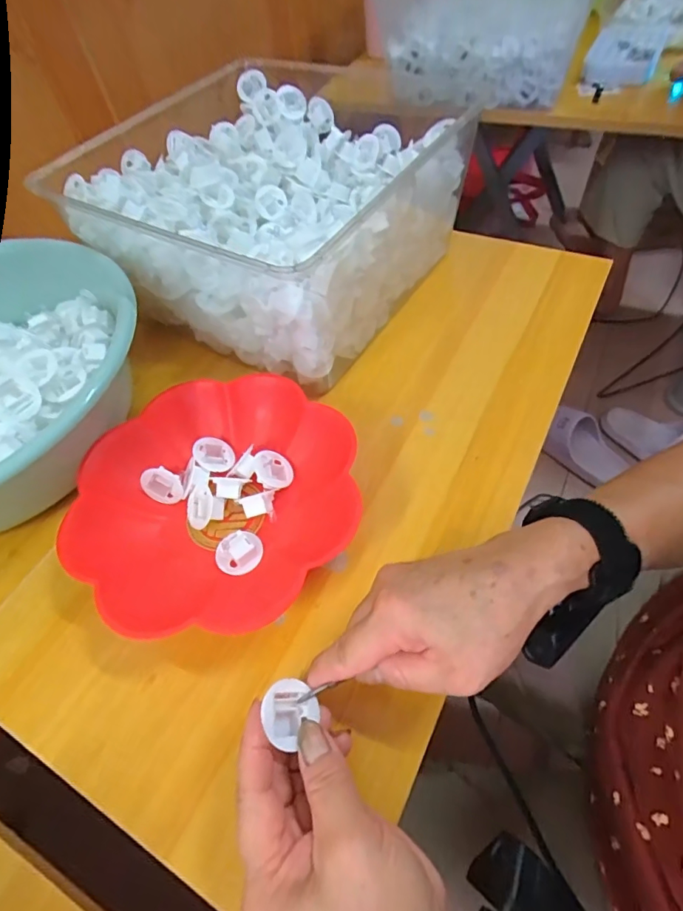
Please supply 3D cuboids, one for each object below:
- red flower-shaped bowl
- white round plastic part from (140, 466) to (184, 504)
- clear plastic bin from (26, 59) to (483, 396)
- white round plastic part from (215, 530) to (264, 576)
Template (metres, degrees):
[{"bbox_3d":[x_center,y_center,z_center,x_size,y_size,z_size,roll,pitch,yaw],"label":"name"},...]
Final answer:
[{"bbox_3d":[-0.087,0.033,0.348,0.192,0.051,0.191,-3,54,4],"label":"red flower-shaped bowl"},{"bbox_3d":[-0.136,0.022,0.368,0.032,0.028,0.011,34,28,-17],"label":"white round plastic part"},{"bbox_3d":[-0.058,-0.219,0.472,0.278,0.148,0.270,27,61,23],"label":"clear plastic bin"},{"bbox_3d":[-0.073,0.066,0.338,0.031,0.015,0.031,-3,54,4],"label":"white round plastic part"}]

